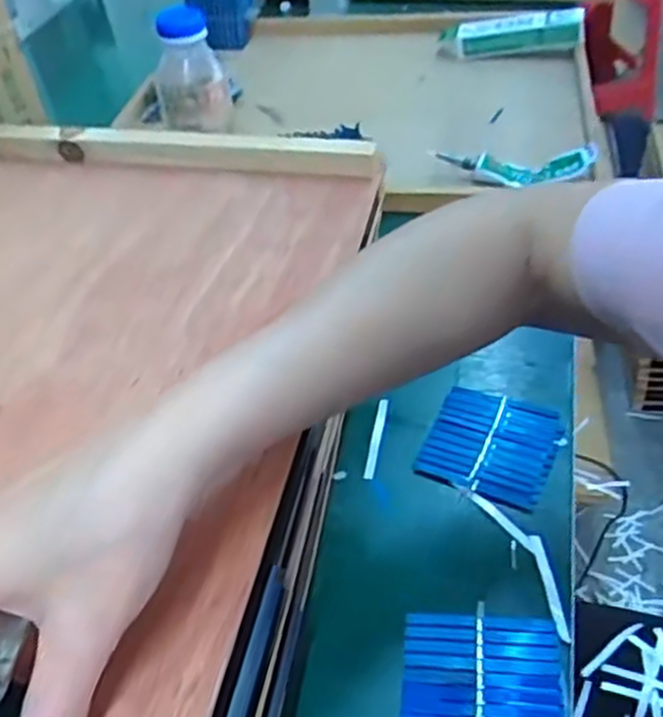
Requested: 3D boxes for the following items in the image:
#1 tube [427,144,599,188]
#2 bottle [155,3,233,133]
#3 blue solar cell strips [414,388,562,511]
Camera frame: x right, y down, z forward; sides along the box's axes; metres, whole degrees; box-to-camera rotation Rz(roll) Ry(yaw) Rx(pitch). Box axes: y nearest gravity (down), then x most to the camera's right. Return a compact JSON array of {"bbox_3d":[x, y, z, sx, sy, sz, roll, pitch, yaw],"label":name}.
[{"bbox_3d":[0.158,-0.175,0.666,0.138,0.030,0.023,2,44,10],"label":"tube"},{"bbox_3d":[-0.120,-0.244,0.650,0.061,0.111,0.055,-13,44,-6],"label":"bottle"},{"bbox_3d":[0.099,0.052,0.470,0.075,0.007,0.078,17,49,23],"label":"blue solar cell strips"}]

